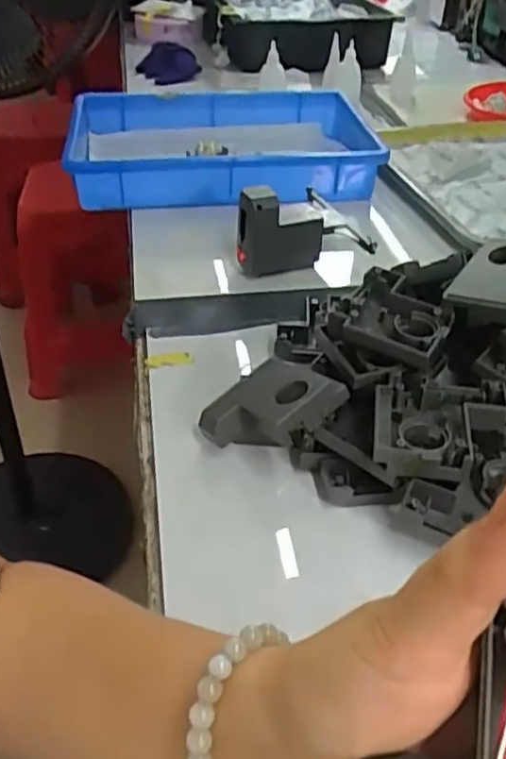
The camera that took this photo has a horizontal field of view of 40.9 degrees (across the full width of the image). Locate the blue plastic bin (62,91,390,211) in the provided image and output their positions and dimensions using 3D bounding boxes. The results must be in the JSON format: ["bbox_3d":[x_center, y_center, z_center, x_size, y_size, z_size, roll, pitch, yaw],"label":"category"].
[{"bbox_3d":[-0.039,-0.297,0.846,0.361,0.058,0.247,-3,39,-5],"label":"blue plastic bin"}]

